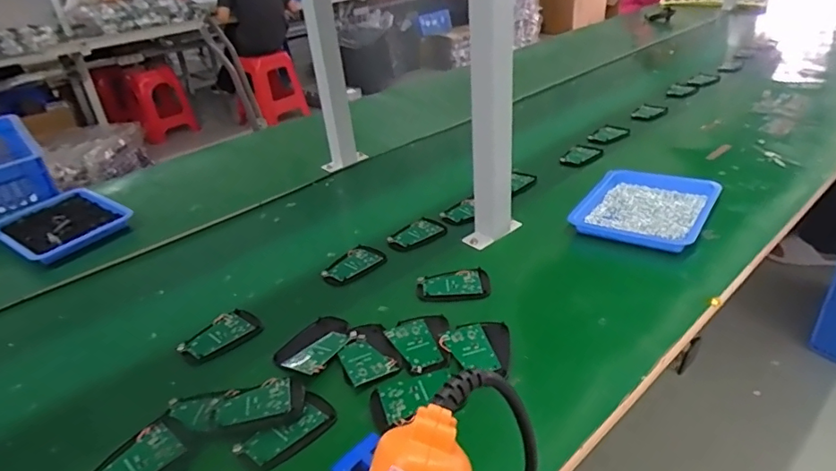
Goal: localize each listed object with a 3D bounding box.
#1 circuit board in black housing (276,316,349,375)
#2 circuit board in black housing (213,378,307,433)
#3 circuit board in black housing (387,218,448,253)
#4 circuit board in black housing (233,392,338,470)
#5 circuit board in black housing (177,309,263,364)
[{"bbox_3d":[-0.123,0.135,0.630,0.073,0.022,0.096,11,35,26],"label":"circuit board in black housing"},{"bbox_3d":[-0.166,0.178,0.549,0.094,0.015,0.062,-10,31,-6],"label":"circuit board in black housing"},{"bbox_3d":[0.002,-0.001,0.857,0.056,0.011,0.101,22,41,38],"label":"circuit board in black housing"},{"bbox_3d":[-0.128,0.197,0.521,0.044,0.014,0.093,24,42,40],"label":"circuit board in black housing"},{"bbox_3d":[-0.256,0.127,0.672,0.092,0.013,0.062,-30,38,-34],"label":"circuit board in black housing"}]

